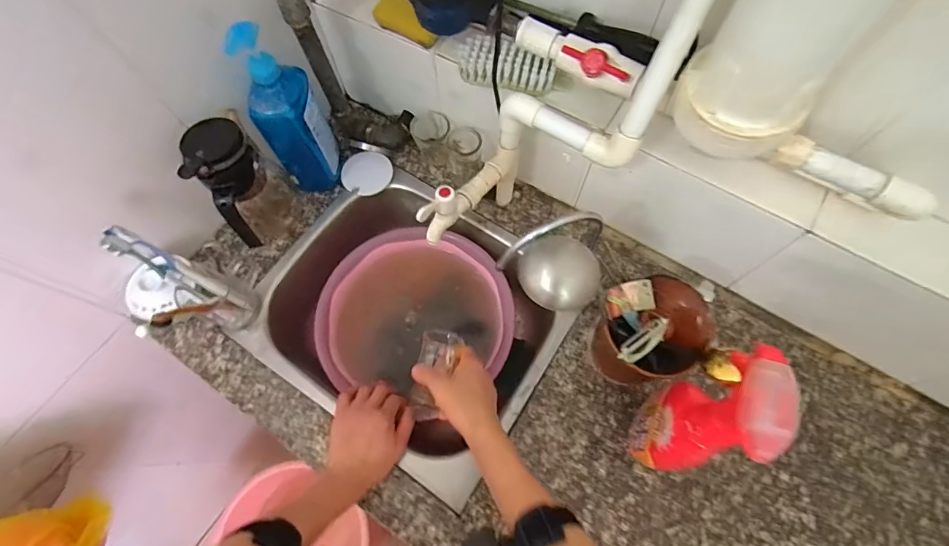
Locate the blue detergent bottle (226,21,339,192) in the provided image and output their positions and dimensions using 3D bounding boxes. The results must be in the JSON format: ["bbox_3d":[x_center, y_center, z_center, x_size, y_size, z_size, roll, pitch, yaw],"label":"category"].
[{"bbox_3d":[-0.259,-0.217,0.621,0.088,0.297,0.066,-30,70,-10],"label":"blue detergent bottle"}]

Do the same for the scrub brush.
[{"bbox_3d":[0.042,-0.262,0.552,0.117,0.038,0.050,18,70,9],"label":"scrub brush"}]

